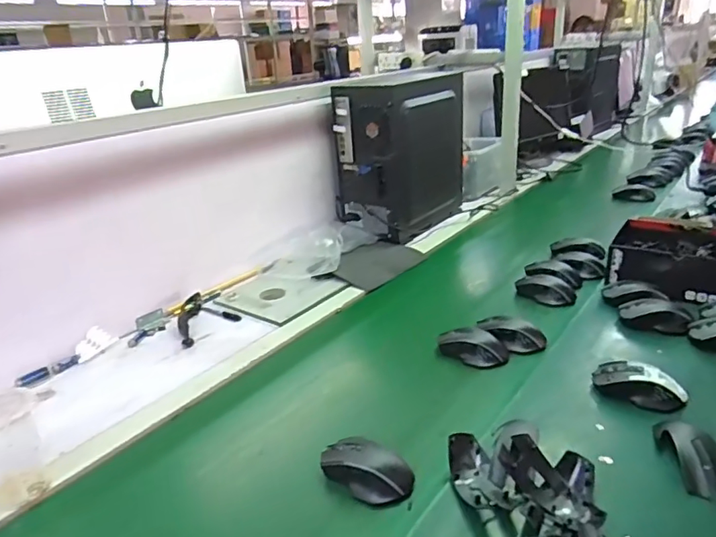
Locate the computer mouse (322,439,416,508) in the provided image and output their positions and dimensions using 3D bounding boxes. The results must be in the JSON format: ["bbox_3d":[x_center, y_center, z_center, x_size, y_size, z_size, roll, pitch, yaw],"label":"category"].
[{"bbox_3d":[0.011,0.246,0.651,0.116,0.044,0.060,11,25,32],"label":"computer mouse"}]

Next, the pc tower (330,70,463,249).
[{"bbox_3d":[0.138,-0.314,1.440,0.183,0.373,0.383,16,28,39],"label":"pc tower"}]

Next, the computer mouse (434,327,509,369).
[{"bbox_3d":[0.190,0.130,0.888,0.116,0.038,0.060,15,27,38],"label":"computer mouse"}]

